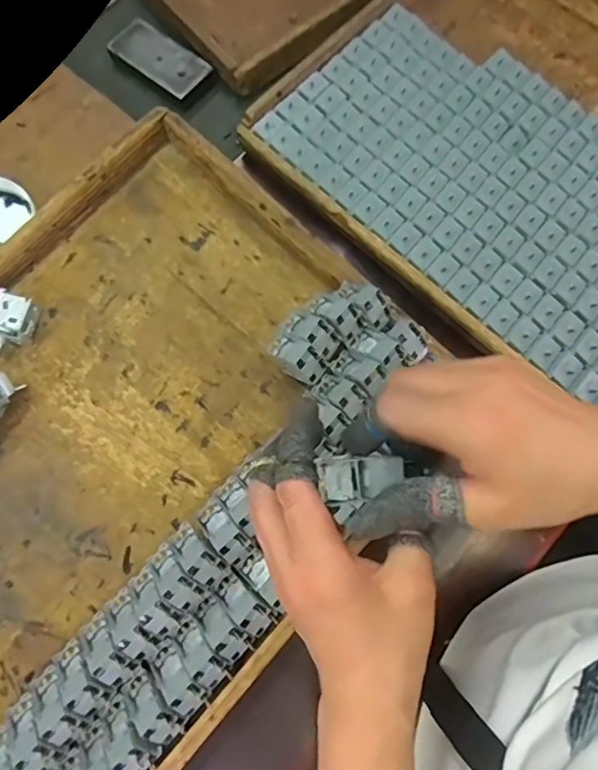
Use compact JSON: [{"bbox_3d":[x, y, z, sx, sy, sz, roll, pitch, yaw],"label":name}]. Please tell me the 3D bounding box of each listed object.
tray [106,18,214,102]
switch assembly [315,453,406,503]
[{"bbox_3d":[-0.159,-0.368,0.601,0.112,0.018,0.055,38,79,11],"label":"tray"},{"bbox_3d":[0.033,0.049,0.287,0.045,0.019,0.025,-5,74,0],"label":"switch assembly"}]

